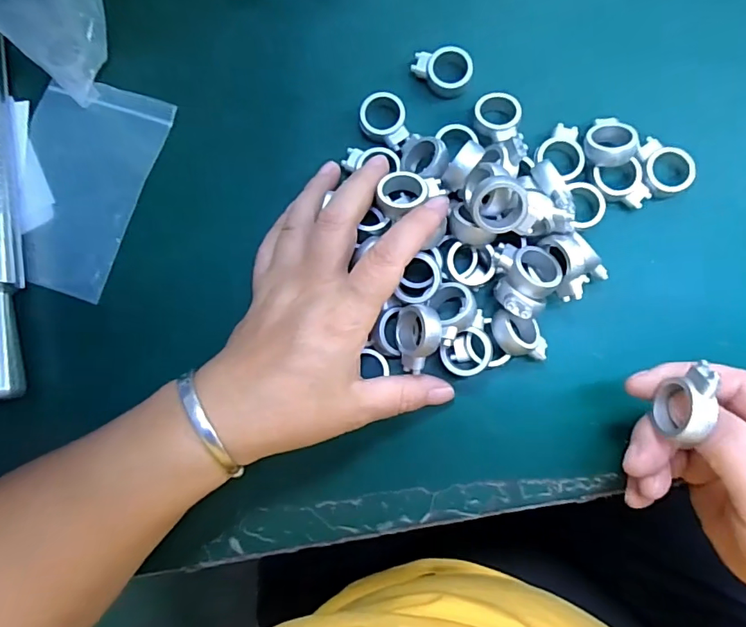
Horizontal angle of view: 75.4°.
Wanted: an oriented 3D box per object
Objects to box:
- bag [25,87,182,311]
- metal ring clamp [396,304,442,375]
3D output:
[{"bbox_3d":[-0.170,-0.075,0.279,0.075,0.004,0.121,18,84,3],"label":"bag"},{"bbox_3d":[0.023,0.012,0.242,0.011,0.023,0.032,1,84,-35],"label":"metal ring clamp"}]

